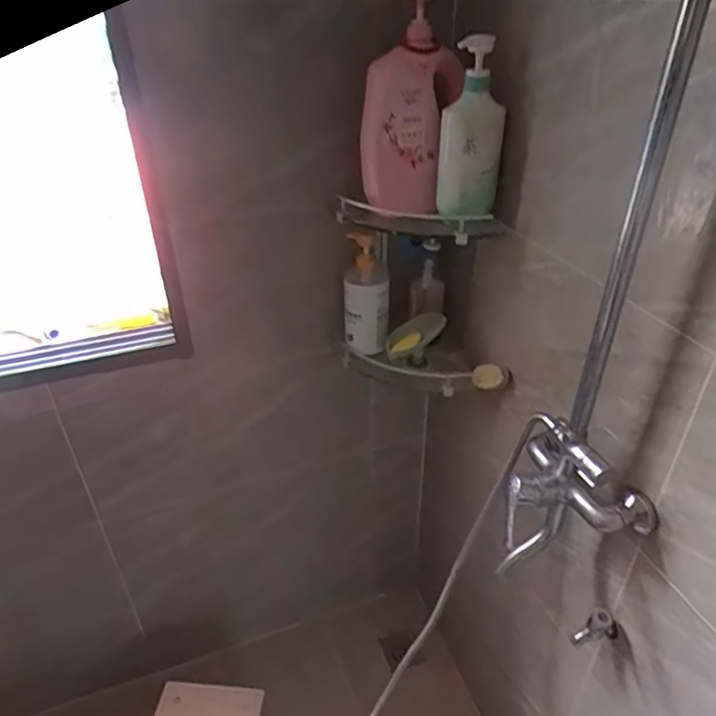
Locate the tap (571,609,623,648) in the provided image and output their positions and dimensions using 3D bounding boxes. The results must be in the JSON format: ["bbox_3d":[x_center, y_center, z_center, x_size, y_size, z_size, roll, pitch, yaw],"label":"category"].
[{"bbox_3d":[0.344,0.390,0.815,0.061,0.065,0.024,1,34,1],"label":"tap"}]

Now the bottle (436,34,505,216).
[{"bbox_3d":[0.161,-0.318,0.804,0.087,0.221,0.063,6,34,9],"label":"bottle"}]

